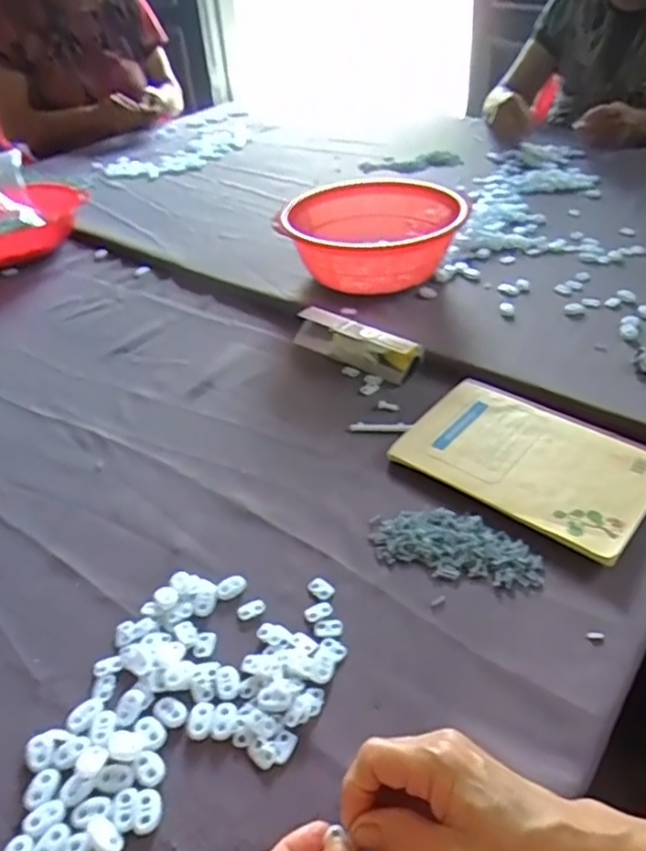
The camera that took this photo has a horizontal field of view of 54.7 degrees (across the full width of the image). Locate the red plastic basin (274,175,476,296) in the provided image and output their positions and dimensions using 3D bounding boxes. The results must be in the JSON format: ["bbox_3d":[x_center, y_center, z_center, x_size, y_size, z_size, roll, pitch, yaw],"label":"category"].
[{"bbox_3d":[0.064,-0.233,0.800,0.226,0.099,0.167,-5,39,2],"label":"red plastic basin"}]

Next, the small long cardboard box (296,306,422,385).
[{"bbox_3d":[0.036,-0.097,0.703,0.153,0.032,0.043,27,50,34],"label":"small long cardboard box"}]

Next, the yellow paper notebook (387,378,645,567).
[{"bbox_3d":[0.182,0.024,0.554,0.208,0.009,0.145,25,49,33],"label":"yellow paper notebook"}]

